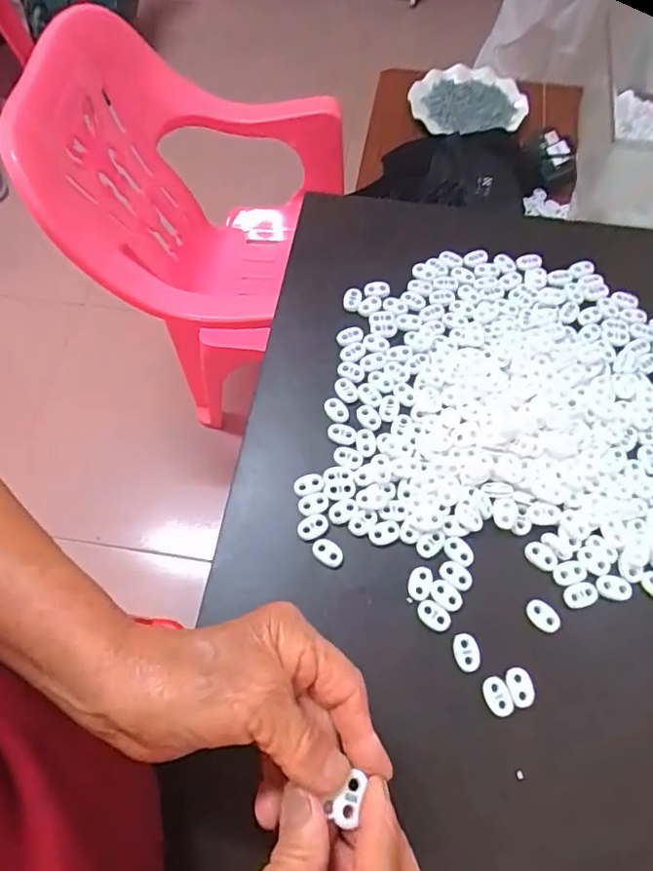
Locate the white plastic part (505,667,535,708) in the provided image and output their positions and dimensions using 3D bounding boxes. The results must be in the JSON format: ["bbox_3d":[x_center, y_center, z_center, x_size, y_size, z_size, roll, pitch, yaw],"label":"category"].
[{"bbox_3d":[0.123,0.158,0.346,0.016,0.004,0.023,-13,64,-5],"label":"white plastic part"}]

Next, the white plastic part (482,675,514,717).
[{"bbox_3d":[0.108,0.164,0.345,0.016,0.004,0.023,-16,64,-7],"label":"white plastic part"}]

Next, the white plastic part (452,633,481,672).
[{"bbox_3d":[0.091,0.141,0.356,0.016,0.004,0.022,-13,64,-5],"label":"white plastic part"}]

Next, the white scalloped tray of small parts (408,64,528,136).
[{"bbox_3d":[0.249,-0.565,0.926,0.182,0.034,0.184,34,69,17],"label":"white scalloped tray of small parts"}]

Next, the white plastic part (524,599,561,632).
[{"bbox_3d":[0.144,0.120,0.365,0.024,0.004,0.016,34,69,16],"label":"white plastic part"}]

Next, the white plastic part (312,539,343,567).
[{"bbox_3d":[0.001,0.083,0.387,0.023,0.004,0.013,36,69,17],"label":"white plastic part"}]

